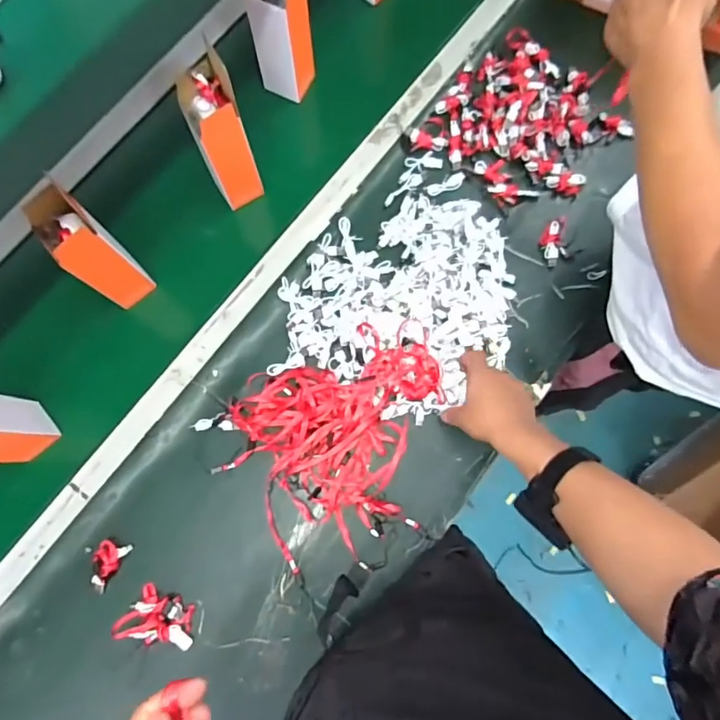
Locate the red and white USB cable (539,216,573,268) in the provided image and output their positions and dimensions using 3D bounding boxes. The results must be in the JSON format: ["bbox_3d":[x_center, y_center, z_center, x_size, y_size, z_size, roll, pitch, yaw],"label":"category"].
[{"bbox_3d":[0.295,-0.178,0.754,0.045,0.009,0.070,-10,79,-2],"label":"red and white USB cable"}]

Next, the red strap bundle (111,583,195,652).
[{"bbox_3d":[-0.261,0.336,0.648,0.094,0.023,0.062,15,79,2],"label":"red strap bundle"}]

